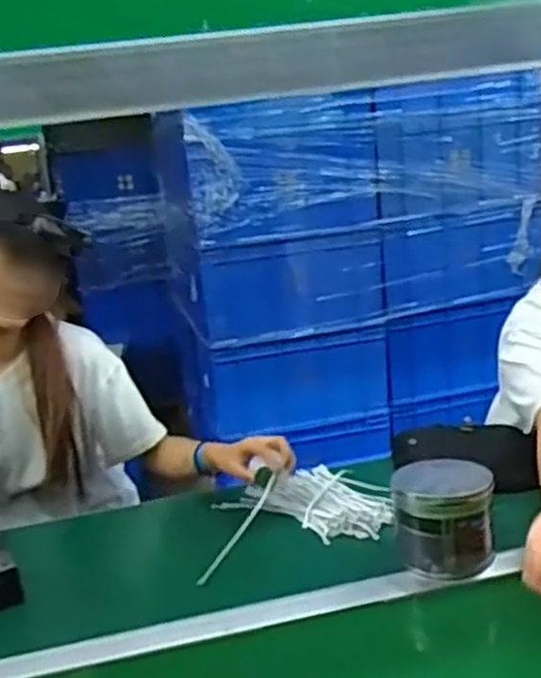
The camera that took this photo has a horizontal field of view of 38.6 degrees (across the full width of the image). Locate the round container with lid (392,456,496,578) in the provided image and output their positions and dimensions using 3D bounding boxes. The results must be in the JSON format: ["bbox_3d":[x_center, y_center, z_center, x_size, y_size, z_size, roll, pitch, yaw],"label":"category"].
[{"bbox_3d":[0.226,0.235,1.023,0.130,0.124,0.115,4,14,14],"label":"round container with lid"}]

